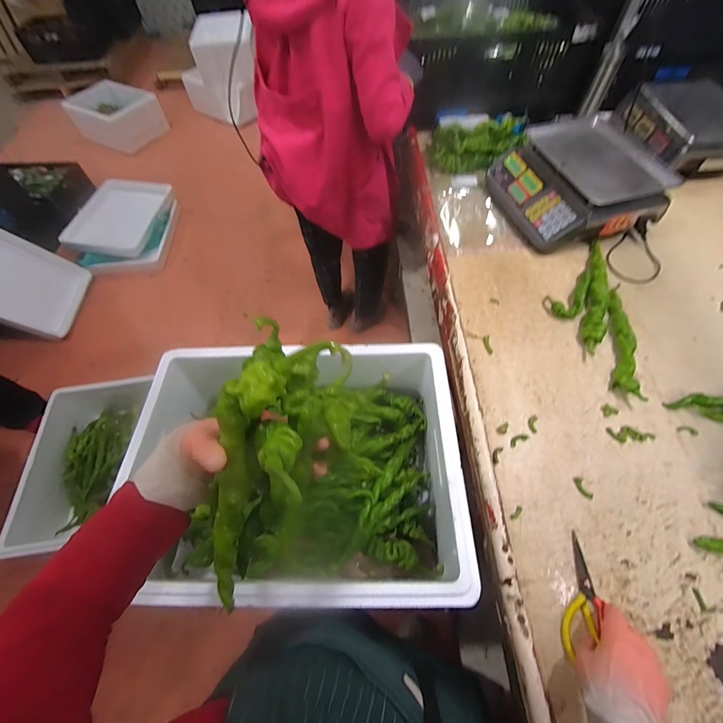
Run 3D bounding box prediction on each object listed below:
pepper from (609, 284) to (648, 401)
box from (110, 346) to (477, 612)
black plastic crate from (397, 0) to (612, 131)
[{"bbox_3d":[0.549,-0.055,0.725,0.044,0.032,0.289,10,60,8],"label":"pepper"},{"bbox_3d":[-0.114,0.213,0.686,0.572,0.231,0.445,-2,59,1],"label":"box"},{"bbox_3d":[0.428,-1.048,1.162,0.579,0.213,0.447,-3,59,0],"label":"black plastic crate"}]

